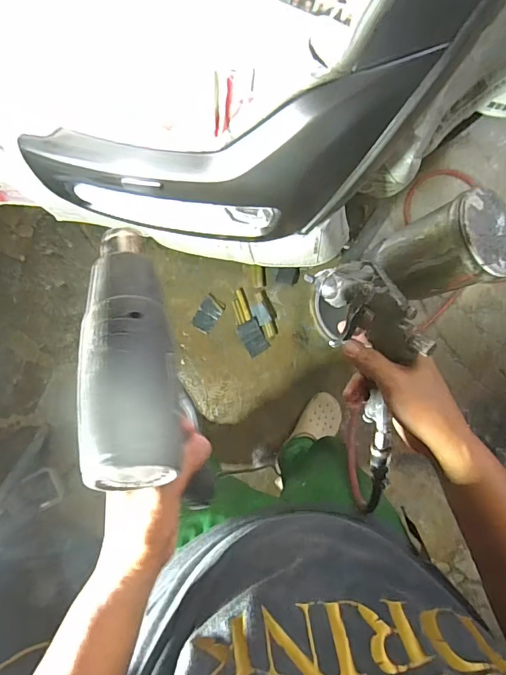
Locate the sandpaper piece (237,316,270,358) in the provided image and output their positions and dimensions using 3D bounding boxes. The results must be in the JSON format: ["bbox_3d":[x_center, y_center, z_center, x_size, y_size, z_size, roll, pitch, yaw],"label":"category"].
[{"bbox_3d":[0.002,0.000,1.397,0.072,0.007,0.111,-27,88,-1],"label":"sandpaper piece"}]

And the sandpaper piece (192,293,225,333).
[{"bbox_3d":[-0.141,-0.073,1.385,0.070,0.008,0.110,34,88,1],"label":"sandpaper piece"}]

